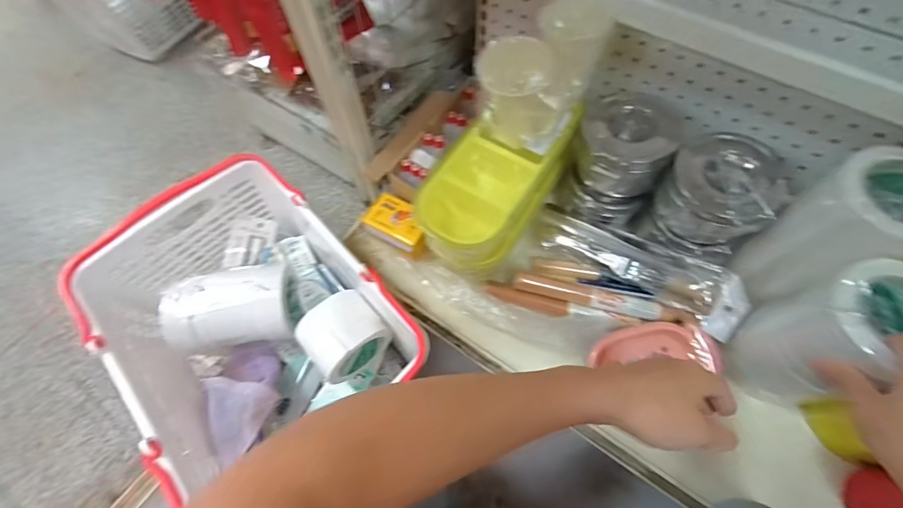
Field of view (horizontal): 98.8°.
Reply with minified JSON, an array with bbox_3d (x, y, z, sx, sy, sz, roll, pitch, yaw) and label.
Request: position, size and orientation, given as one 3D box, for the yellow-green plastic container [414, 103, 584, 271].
[{"bbox_3d":[0.063,-0.093,0.548,0.120,0.120,0.258,34,71,17],"label":"yellow-green plastic container"}]

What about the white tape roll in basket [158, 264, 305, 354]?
[{"bbox_3d":[-0.324,0.087,0.588,0.165,0.098,0.107,-10,65,-2],"label":"white tape roll in basket"}]

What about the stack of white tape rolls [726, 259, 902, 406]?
[{"bbox_3d":[0.397,0.089,0.417,0.089,0.191,0.096,-24,68,-12],"label":"stack of white tape rolls"}]

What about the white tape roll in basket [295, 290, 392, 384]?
[{"bbox_3d":[-0.157,0.121,0.580,0.108,0.100,0.093,-40,69,-15],"label":"white tape roll in basket"}]

